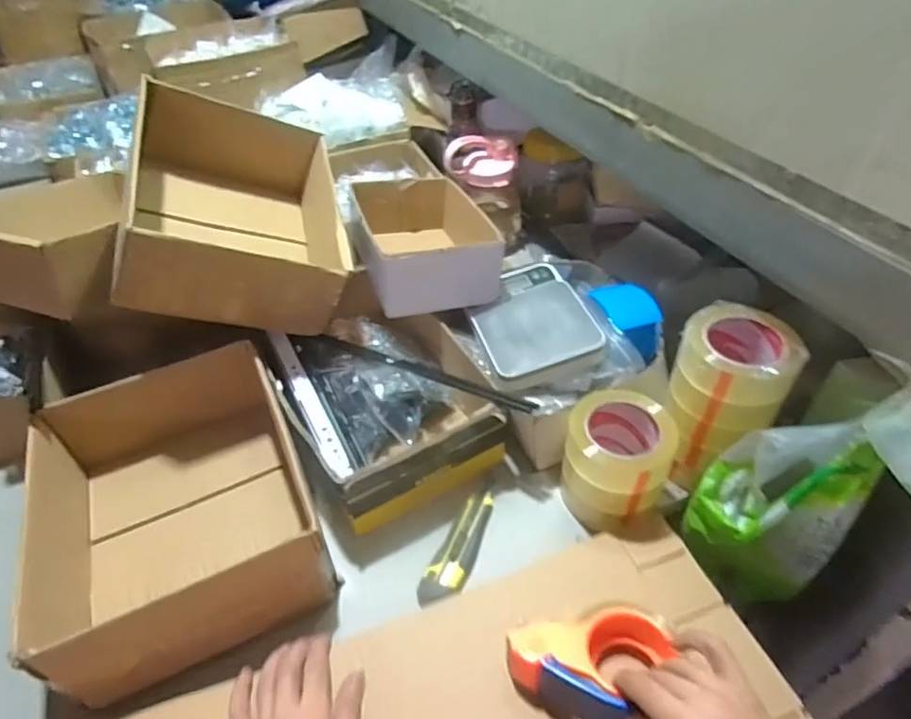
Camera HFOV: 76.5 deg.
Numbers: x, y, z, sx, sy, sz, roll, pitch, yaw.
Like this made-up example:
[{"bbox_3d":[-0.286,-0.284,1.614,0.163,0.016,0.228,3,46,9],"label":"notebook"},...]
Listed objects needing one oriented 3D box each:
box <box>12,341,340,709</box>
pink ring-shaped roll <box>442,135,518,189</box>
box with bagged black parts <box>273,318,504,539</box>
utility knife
[{"bbox_3d":[-0.300,0.164,0.632,0.250,0.114,0.303,-19,46,-17],"label":"box"},{"bbox_3d":[0.047,-0.352,1.001,0.118,0.066,0.085,9,45,12],"label":"pink ring-shaped roll"},{"bbox_3d":[-0.097,0.042,0.760,0.213,0.098,0.305,-23,48,-20],"label":"box with bagged black parts"},{"bbox_3d":[0.005,0.207,0.646,0.042,0.015,0.145,16,47,18],"label":"utility knife"}]

